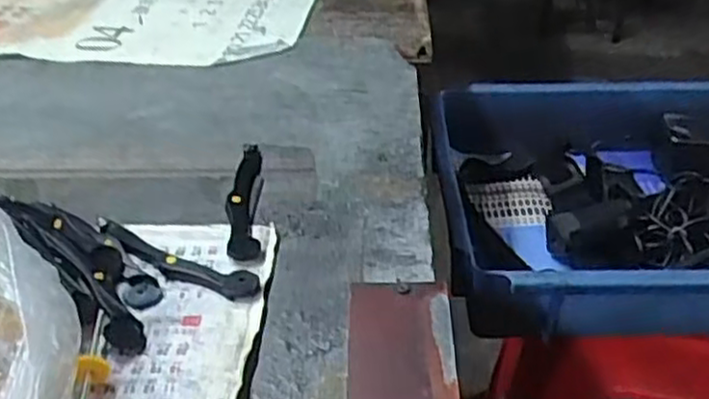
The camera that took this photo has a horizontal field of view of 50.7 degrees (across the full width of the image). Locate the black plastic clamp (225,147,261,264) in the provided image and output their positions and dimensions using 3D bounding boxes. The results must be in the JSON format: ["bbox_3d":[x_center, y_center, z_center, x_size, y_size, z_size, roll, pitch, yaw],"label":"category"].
[{"bbox_3d":[-0.064,0.000,0.435,0.018,0.009,0.112,-5,36,-4],"label":"black plastic clamp"}]

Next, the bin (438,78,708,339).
[{"bbox_3d":[0.290,-0.003,0.644,0.410,0.080,0.274,0,36,0],"label":"bin"}]

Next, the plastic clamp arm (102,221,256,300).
[{"bbox_3d":[-0.096,0.032,0.393,0.106,0.008,0.018,16,39,23],"label":"plastic clamp arm"}]

